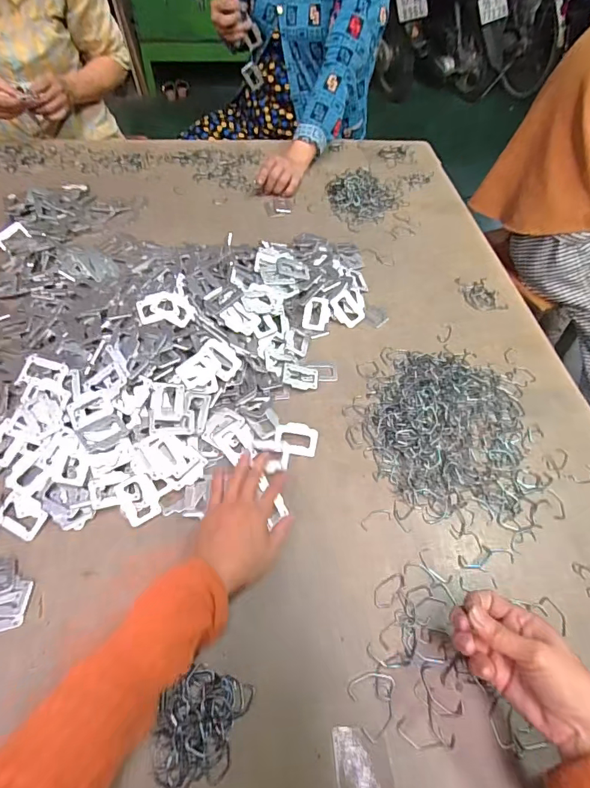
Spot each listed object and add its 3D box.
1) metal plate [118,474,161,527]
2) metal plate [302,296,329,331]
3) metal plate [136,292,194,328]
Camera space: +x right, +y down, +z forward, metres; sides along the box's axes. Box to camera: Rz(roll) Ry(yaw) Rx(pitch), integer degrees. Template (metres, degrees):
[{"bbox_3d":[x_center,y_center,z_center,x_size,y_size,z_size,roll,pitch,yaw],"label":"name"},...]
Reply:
[{"bbox_3d":[-0.171,0.115,0.476,0.037,0.004,0.052,-23,76,-16],"label":"metal plate"},{"bbox_3d":[0.032,-0.122,0.660,0.036,0.004,0.053,9,81,-3],"label":"metal plate"},{"bbox_3d":[-0.172,-0.111,0.575,0.069,0.012,0.046,1,75,-13],"label":"metal plate"}]

